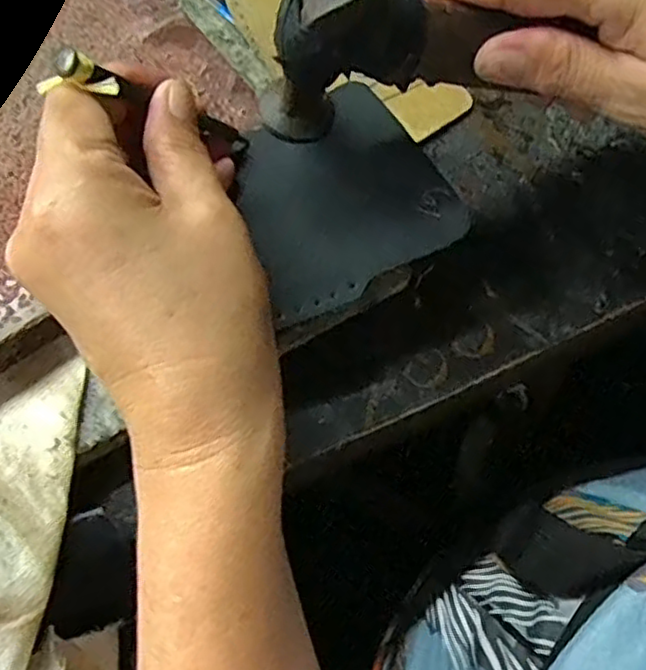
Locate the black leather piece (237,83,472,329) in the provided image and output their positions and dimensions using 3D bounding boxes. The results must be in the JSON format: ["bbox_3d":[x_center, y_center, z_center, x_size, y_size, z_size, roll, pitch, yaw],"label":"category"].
[{"bbox_3d":[0.006,-0.055,0.267,0.080,0.008,0.076,-29,74,-13],"label":"black leather piece"}]

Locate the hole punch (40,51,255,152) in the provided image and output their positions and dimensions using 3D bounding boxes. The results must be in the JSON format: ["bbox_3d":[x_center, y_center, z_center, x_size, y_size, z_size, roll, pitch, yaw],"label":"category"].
[{"bbox_3d":[-0.054,-0.074,0.231,0.014,0.089,0.013,-2,87,31],"label":"hole punch"}]

